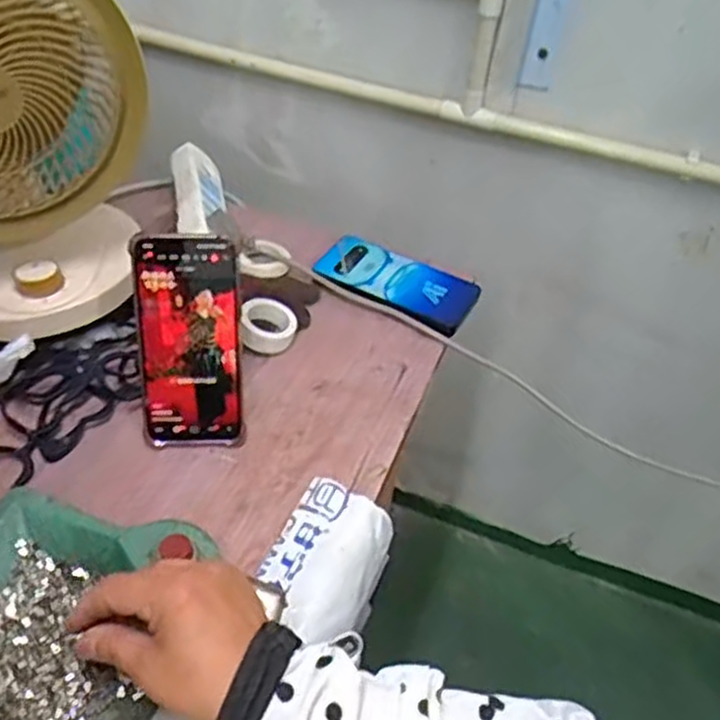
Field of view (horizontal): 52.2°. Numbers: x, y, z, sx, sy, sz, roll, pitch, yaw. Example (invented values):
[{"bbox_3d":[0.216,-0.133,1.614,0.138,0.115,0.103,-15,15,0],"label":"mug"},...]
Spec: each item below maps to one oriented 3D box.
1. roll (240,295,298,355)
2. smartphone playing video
[{"bbox_3d":[-0.084,-0.035,0.678,0.050,0.031,0.054,-2,46,-9],"label":"roll"},{"bbox_3d":[-0.130,-0.010,0.564,0.076,0.170,0.008,-1,21,-5],"label":"smartphone playing video"}]

